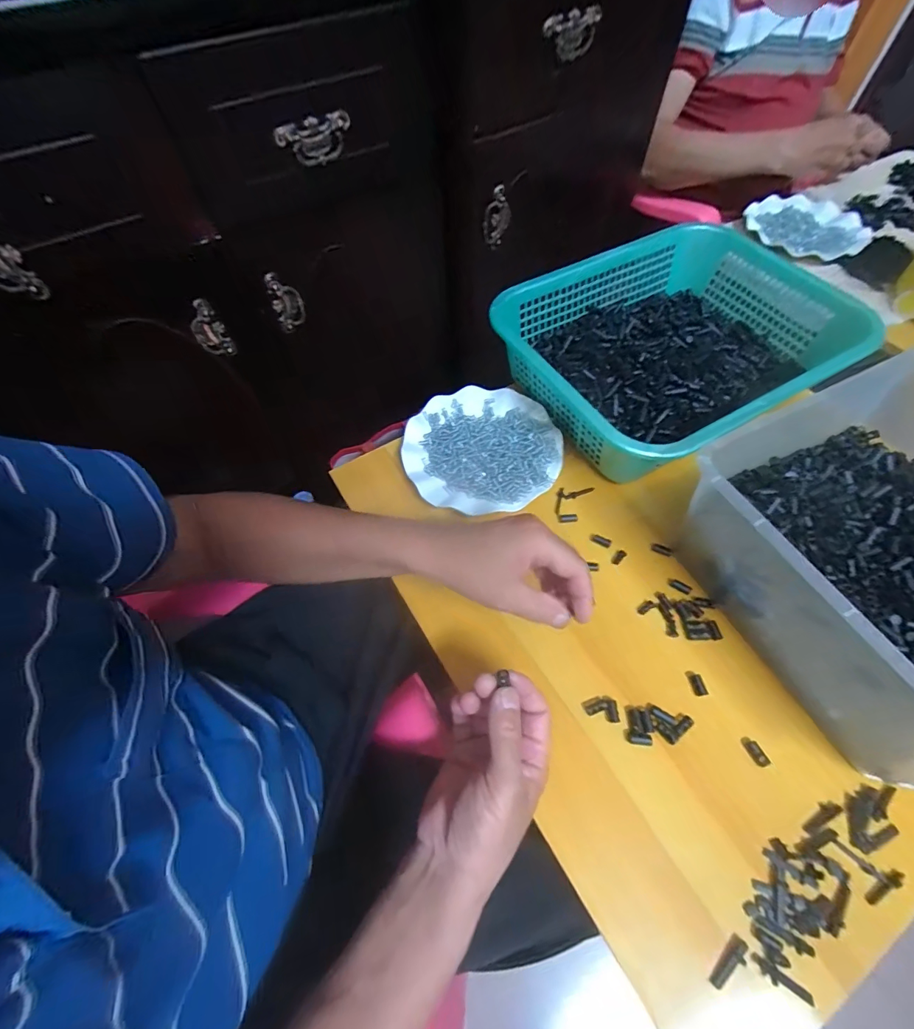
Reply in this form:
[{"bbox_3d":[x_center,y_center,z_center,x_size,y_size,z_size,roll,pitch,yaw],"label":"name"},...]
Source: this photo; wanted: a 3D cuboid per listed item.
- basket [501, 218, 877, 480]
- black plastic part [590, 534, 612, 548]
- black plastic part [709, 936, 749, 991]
[{"bbox_3d":[0.271,-0.212,0.543,0.381,0.088,0.294,-26,63,-14],"label":"basket"},{"bbox_3d":[0.155,0.027,0.469,0.023,0.004,0.011,25,63,14],"label":"black plastic part"},{"bbox_3d":[0.190,0.312,0.301,0.012,0.008,0.035,39,67,20],"label":"black plastic part"}]

